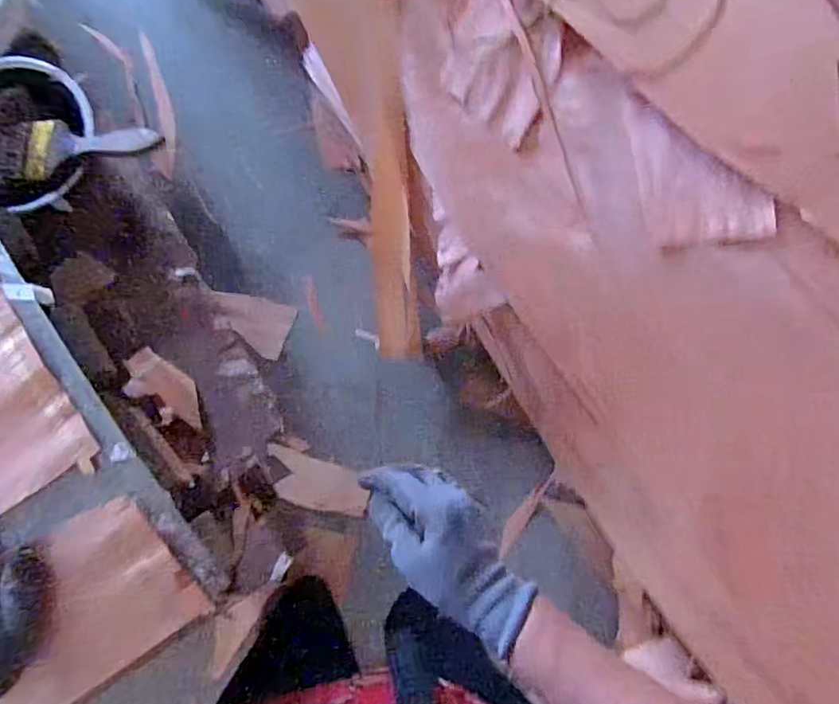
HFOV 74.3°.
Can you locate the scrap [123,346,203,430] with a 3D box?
[{"bbox_3d":[-0.267,0.041,0.580,0.096,0.006,0.051,43,61,-7],"label":"scrap"}]

